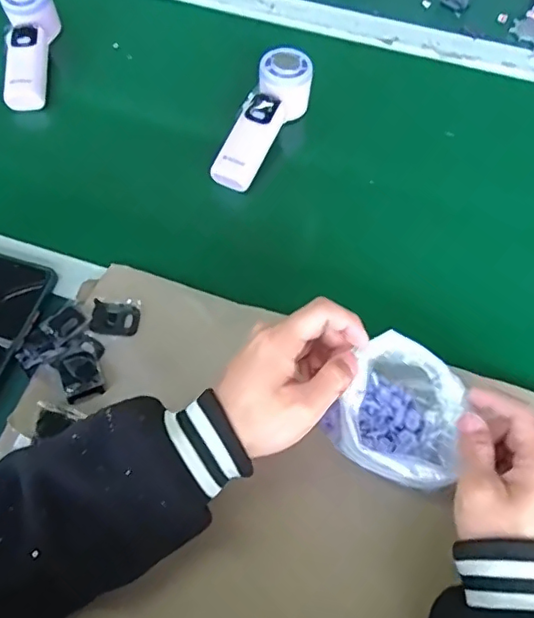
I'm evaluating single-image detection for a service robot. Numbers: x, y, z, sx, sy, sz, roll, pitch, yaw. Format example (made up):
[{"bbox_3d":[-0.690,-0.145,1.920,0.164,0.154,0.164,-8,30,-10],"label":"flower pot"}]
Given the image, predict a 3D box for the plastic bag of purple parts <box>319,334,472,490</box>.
[{"bbox_3d":[0.094,0.076,0.411,0.090,0.058,0.093,15,64,7],"label":"plastic bag of purple parts"}]

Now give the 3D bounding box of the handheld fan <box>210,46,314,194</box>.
[{"bbox_3d":[-0.004,-0.196,0.597,0.052,0.034,0.167,25,77,11],"label":"handheld fan"}]

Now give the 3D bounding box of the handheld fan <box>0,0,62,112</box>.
[{"bbox_3d":[-0.273,-0.297,0.645,0.050,0.046,0.156,-1,79,-1],"label":"handheld fan"}]

